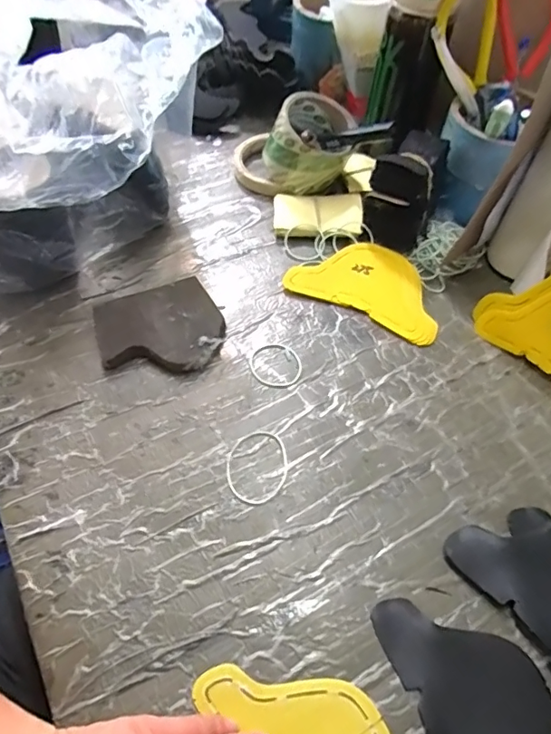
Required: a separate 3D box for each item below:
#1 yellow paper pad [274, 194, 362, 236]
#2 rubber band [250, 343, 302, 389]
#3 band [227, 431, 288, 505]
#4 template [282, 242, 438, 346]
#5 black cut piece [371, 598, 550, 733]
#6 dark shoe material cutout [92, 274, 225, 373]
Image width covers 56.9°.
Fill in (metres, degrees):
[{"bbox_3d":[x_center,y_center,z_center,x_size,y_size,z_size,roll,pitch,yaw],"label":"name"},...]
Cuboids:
[{"bbox_3d":[0.046,-0.164,0.549,0.093,0.015,0.060,0,57,-2],"label":"yellow paper pad"},{"bbox_3d":[0.000,-0.003,0.452,0.046,0.004,0.046,1,57,-1],"label":"rubber band"},{"bbox_3d":[-0.014,0.078,0.399,0.048,0.004,0.060,-3,57,-4],"label":"band"},{"bbox_3d":[0.095,-0.085,0.508,0.150,0.009,0.092,25,60,14],"label":"template"},{"bbox_3d":[0.127,0.214,0.318,0.091,0.004,0.138,-10,57,-12],"label":"black cut piece"},{"bbox_3d":[-0.102,-0.031,0.455,0.106,0.020,0.090,-19,60,-14],"label":"dark shoe material cutout"}]

